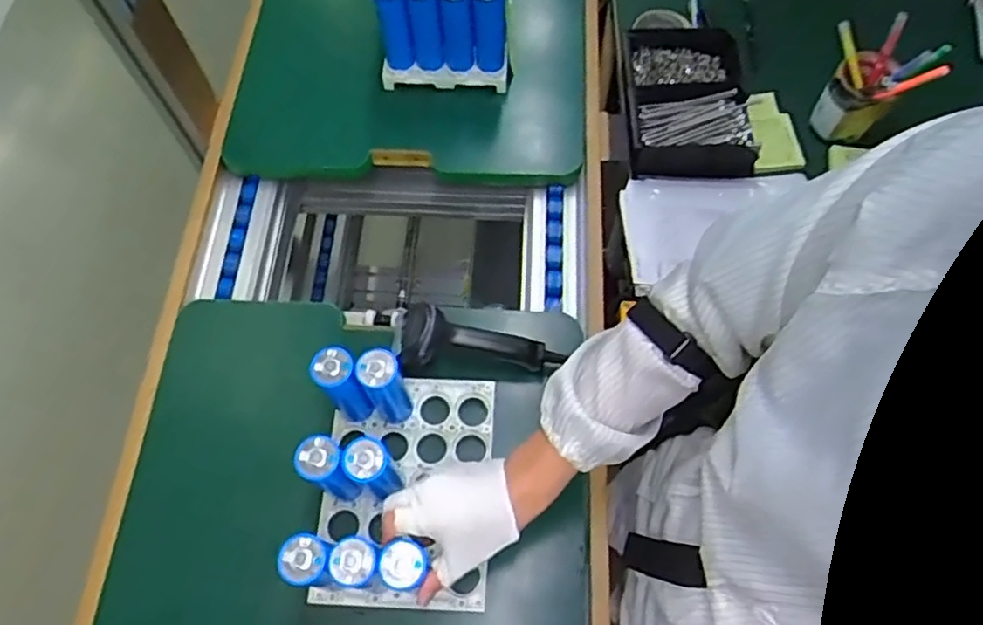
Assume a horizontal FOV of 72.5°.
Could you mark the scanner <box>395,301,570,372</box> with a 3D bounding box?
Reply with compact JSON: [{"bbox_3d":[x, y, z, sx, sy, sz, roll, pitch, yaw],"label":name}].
[{"bbox_3d":[-0.015,0.039,0.745,0.183,0.055,0.062,10,65,6],"label":"scanner"}]

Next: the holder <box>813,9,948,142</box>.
[{"bbox_3d":[0.486,-0.299,0.872,0.093,0.143,0.119,-7,65,-2],"label":"holder"}]

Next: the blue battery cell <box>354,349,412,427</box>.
[{"bbox_3d":[-0.106,0.077,0.683,0.038,0.129,0.035,0,65,1],"label":"blue battery cell"}]

